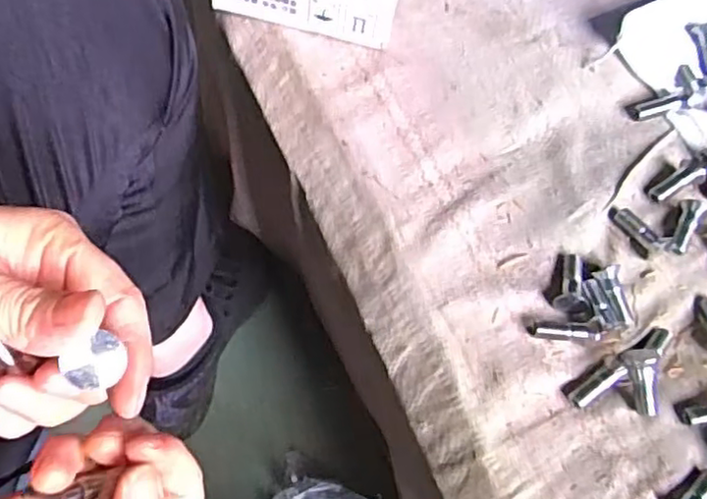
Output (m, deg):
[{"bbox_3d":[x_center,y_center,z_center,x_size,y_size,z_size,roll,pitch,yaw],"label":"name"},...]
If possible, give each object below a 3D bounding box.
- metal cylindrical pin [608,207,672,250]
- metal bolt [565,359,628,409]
[{"bbox_3d":[0.180,-0.013,0.415,0.011,0.011,0.041,-39,74,-18],"label":"metal cylindrical pin"},{"bbox_3d":[0.138,0.075,0.373,0.036,0.011,0.015,-29,71,-15],"label":"metal bolt"}]

